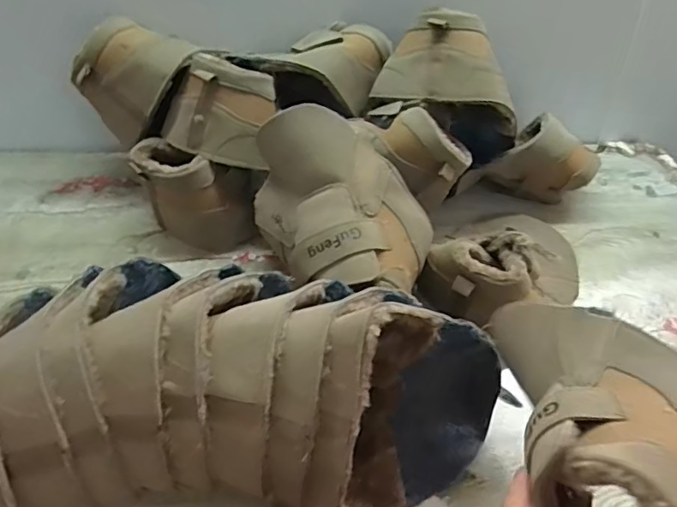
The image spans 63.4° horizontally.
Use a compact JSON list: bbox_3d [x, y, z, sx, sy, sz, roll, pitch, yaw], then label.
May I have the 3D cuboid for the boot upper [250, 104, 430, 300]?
[{"bbox_3d":[0.014,-0.060,0.588,0.157,0.122,0.205,-19,48,-26],"label":"boot upper"}]

